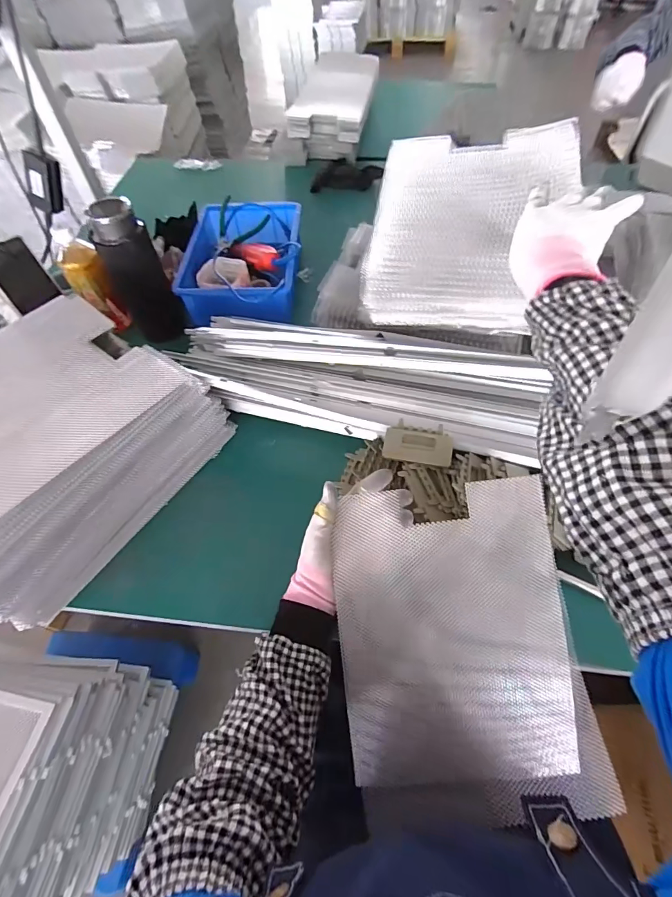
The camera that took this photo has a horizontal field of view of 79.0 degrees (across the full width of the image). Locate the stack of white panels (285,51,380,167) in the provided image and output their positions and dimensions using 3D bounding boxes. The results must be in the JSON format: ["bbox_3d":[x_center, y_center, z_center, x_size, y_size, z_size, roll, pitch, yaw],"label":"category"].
[{"bbox_3d":[-0.008,-0.951,1.126,0.205,0.094,0.475,6,59,6],"label":"stack of white panels"}]

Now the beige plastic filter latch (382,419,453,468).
[{"bbox_3d":[0.105,-0.007,0.520,0.083,0.015,0.050,8,59,8],"label":"beige plastic filter latch"}]

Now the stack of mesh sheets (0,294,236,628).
[{"bbox_3d":[-0.357,0.004,0.514,0.244,0.188,0.357,29,64,19],"label":"stack of mesh sheets"}]

